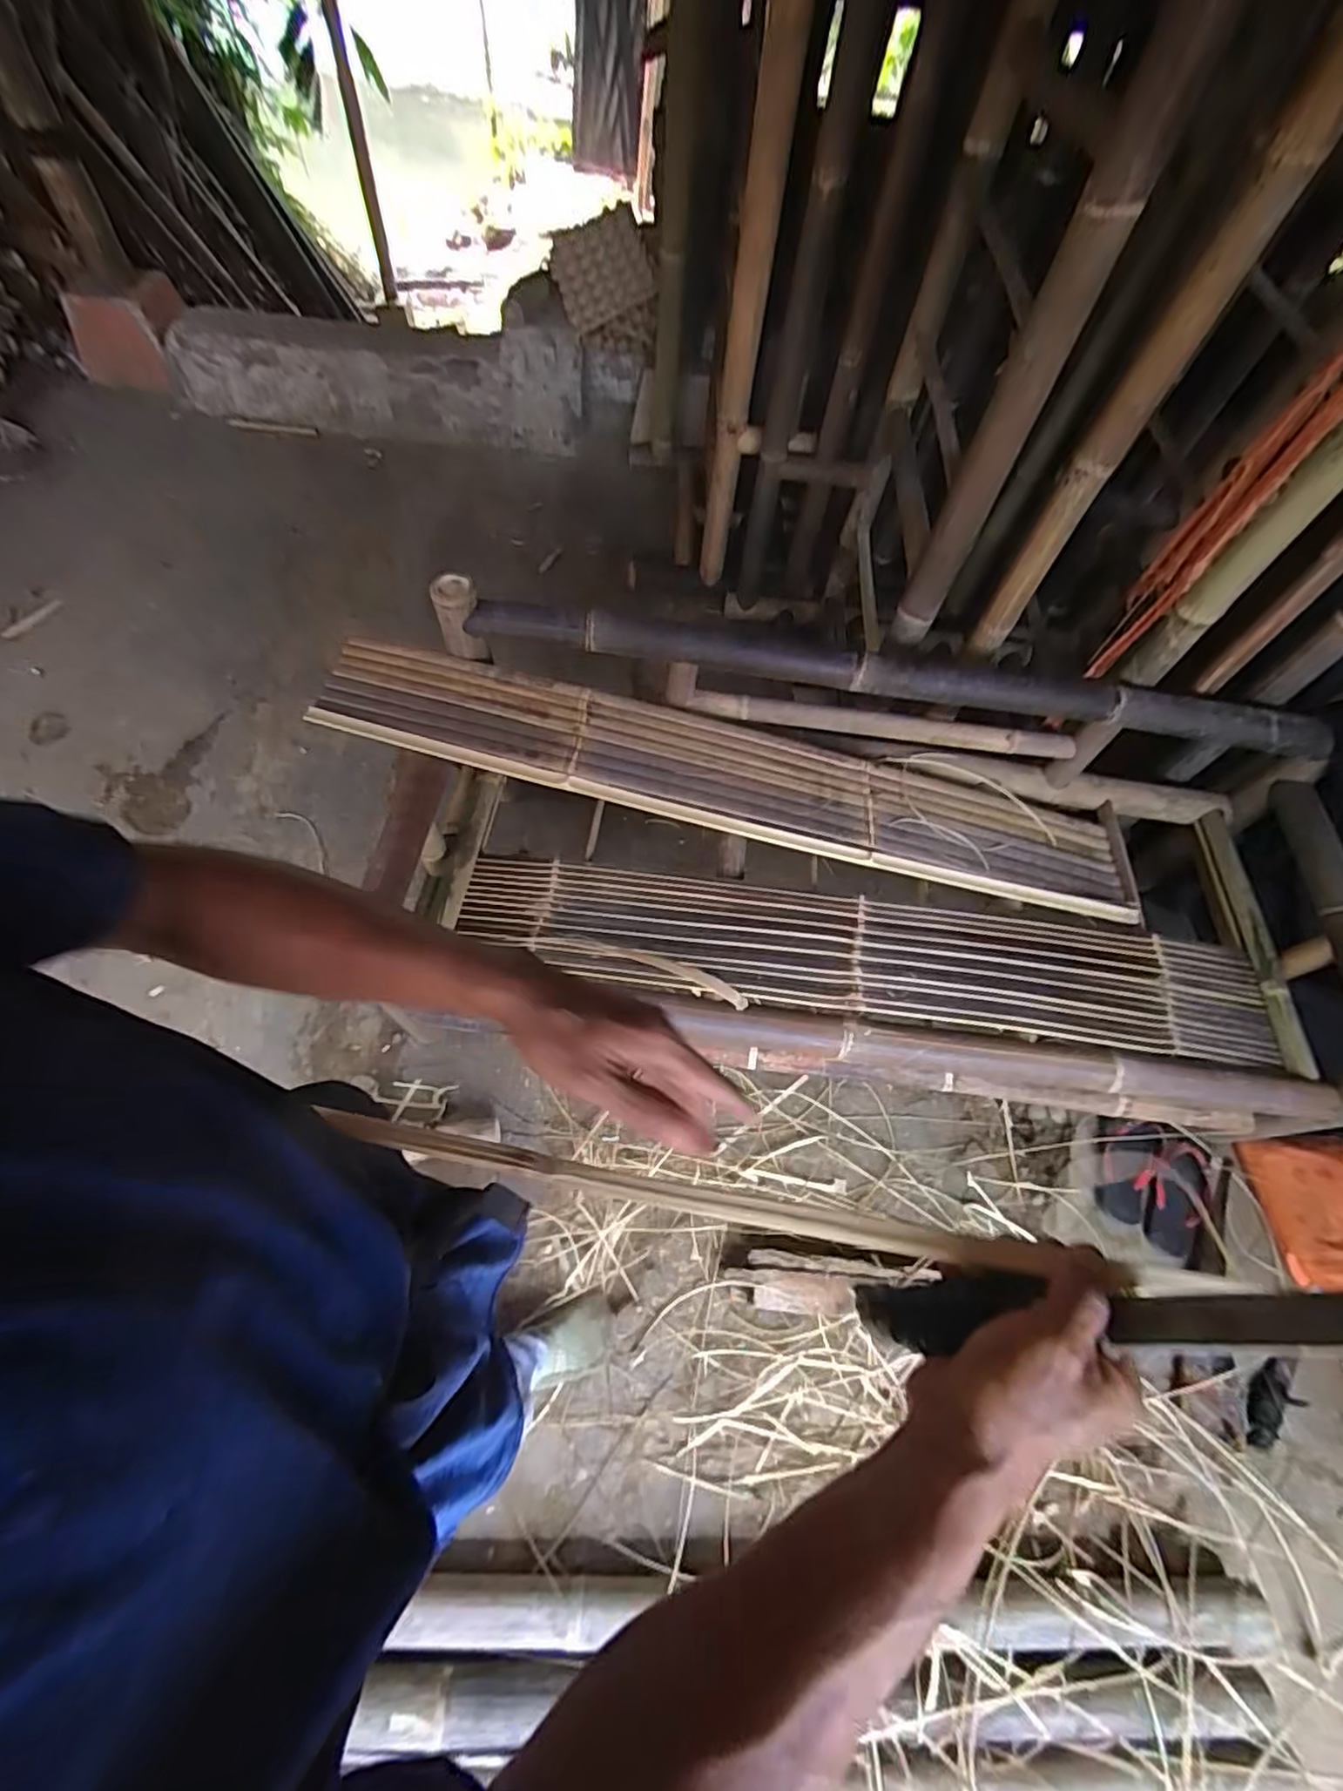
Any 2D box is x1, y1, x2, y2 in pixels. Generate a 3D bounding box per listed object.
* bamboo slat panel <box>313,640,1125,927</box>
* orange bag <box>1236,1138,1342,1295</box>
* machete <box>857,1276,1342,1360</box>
[{"bbox_3d":[0.110,-0.227,1.234,1.527,0.036,0.240,13,63,-1],"label":"bamboo slat panel"},{"bbox_3d":[1.265,0.597,1.244,0.225,0.124,0.273,-6,62,-4],"label":"orange bag"},{"bbox_3d":[0.225,0.202,0.316,0.274,0.034,0.031,-22,56,33],"label":"machete"}]

